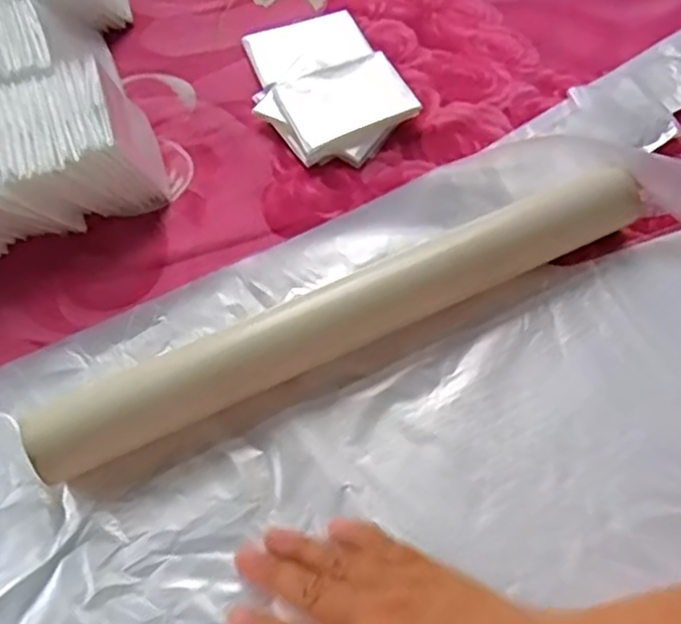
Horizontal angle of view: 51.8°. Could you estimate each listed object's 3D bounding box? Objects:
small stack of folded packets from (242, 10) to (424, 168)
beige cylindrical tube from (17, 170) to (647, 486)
[{"bbox_3d":[-0.012,-0.163,0.495,0.095,0.022,0.143,-19,62,-9],"label":"small stack of folded packets"},{"bbox_3d":[0.005,0.000,0.388,0.350,0.037,0.039,-23,62,-11],"label":"beige cylindrical tube"}]

